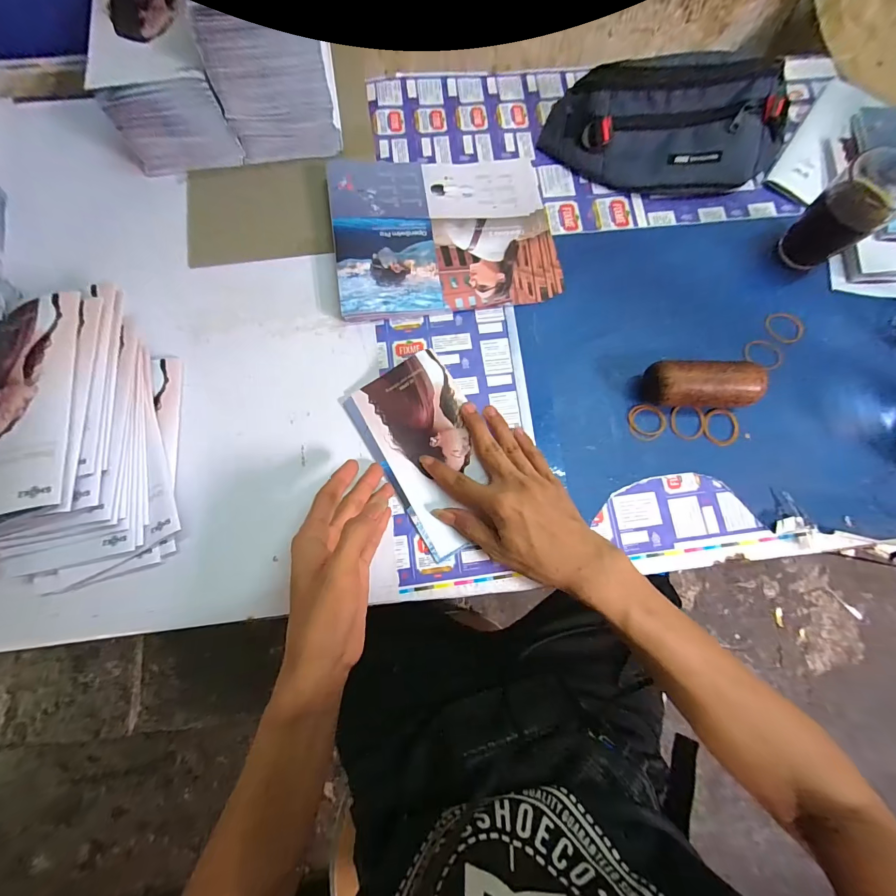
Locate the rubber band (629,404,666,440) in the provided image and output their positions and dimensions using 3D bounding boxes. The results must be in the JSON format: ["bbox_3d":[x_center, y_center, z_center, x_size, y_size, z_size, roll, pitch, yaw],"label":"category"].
[{"bbox_3d":[0.197,-0.025,0.382,0.038,0.006,0.036,-5,78,-2],"label":"rubber band"}]

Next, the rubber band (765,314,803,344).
[{"bbox_3d":[0.353,-0.124,0.405,0.037,0.004,0.035,0,78,-1],"label":"rubber band"}]

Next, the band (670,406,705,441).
[{"bbox_3d":[0.238,-0.025,0.383,0.033,0.005,0.033,0,78,-1],"label":"band"}]

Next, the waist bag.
[{"bbox_3d":[0.239,-0.347,0.420,0.257,0.070,0.104,7,78,0],"label":"waist bag"}]

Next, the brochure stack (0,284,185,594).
[{"bbox_3d":[-0.314,-0.009,0.315,0.141,0.095,0.232,-12,78,-4],"label":"brochure stack"}]

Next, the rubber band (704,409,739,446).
[{"bbox_3d":[0.270,-0.020,0.382,0.034,0.005,0.036,0,87,-2],"label":"rubber band"}]

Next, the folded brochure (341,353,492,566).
[{"bbox_3d":[-0.013,0.002,0.359,0.098,0.021,0.173,-30,80,-7],"label":"folded brochure"}]

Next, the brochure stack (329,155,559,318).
[{"bbox_3d":[-0.002,-0.229,0.408,0.228,0.026,0.181,-8,78,-3],"label":"brochure stack"}]

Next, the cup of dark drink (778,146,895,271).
[{"bbox_3d":[0.401,-0.238,0.388,0.081,0.098,0.062,-38,81,-9],"label":"cup of dark drink"}]

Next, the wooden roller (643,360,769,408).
[{"bbox_3d":[0.239,-0.058,0.369,0.094,0.043,0.040,1,78,-1],"label":"wooden roller"}]

